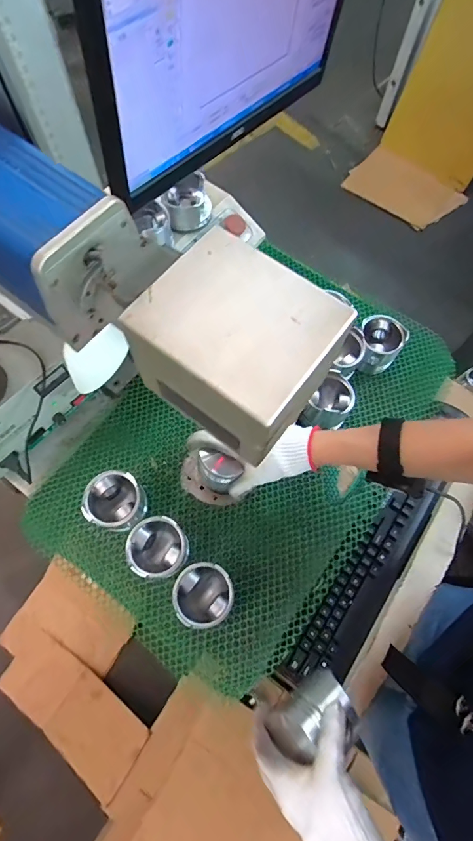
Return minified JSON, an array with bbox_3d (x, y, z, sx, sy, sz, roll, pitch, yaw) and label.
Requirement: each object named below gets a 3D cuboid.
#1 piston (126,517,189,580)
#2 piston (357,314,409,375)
[{"bbox_3d":[-0.104,0.175,0.549,0.073,0.074,0.074,1,68,-2],"label":"piston"},{"bbox_3d":[0.242,-0.131,0.687,0.072,0.089,0.076,1,68,-2],"label":"piston"}]

